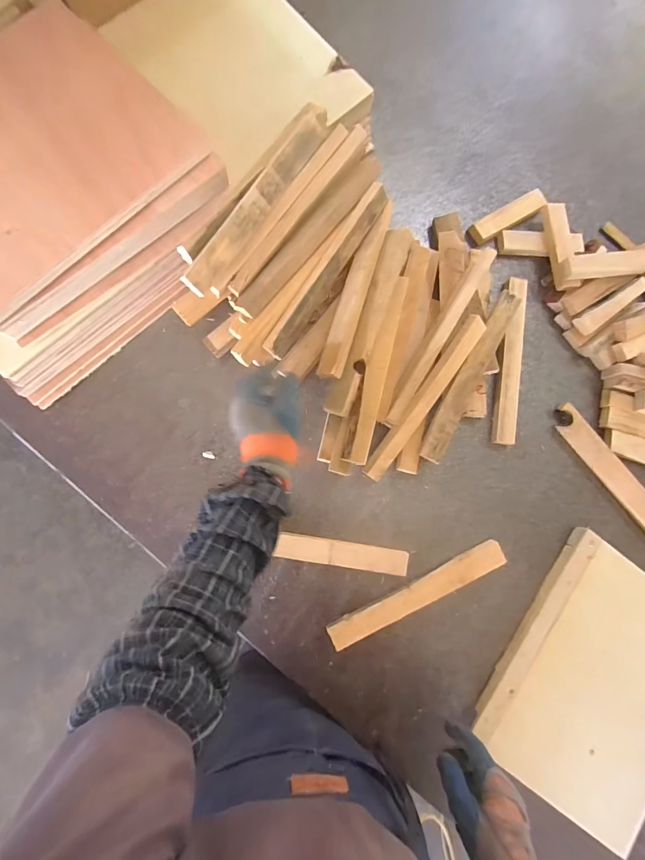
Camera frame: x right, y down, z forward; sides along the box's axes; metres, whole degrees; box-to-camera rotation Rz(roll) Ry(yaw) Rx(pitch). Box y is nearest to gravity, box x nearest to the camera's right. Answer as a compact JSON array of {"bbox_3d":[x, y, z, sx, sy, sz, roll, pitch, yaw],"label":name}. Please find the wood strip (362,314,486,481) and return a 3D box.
[{"bbox_3d":[0.156,-0.047,0.569,0.034,0.025,0.285,35,92,1],"label":"wood strip"}]

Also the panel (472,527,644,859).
[{"bbox_3d":[0.430,0.389,0.572,0.306,0.027,0.356,37,80,1],"label":"panel"}]

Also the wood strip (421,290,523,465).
[{"bbox_3d":[0.228,-0.083,0.578,0.041,0.014,0.282,30,88,-7],"label":"wood strip"}]

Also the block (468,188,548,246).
[{"bbox_3d":[0.328,-0.378,0.671,0.150,0.024,0.038,-32,87,-9],"label":"block"}]

